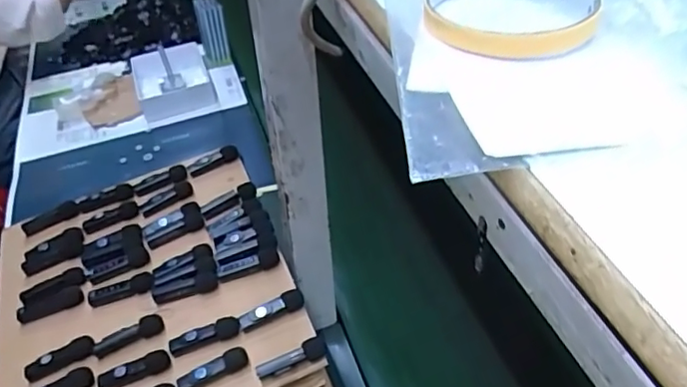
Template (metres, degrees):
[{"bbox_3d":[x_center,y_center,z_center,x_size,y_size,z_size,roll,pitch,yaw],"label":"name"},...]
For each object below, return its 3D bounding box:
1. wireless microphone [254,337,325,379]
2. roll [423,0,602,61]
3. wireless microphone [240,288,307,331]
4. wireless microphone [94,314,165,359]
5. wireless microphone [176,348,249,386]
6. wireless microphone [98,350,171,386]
[{"bbox_3d":[-0.047,0.150,0.524,0.063,0.023,0.016,-14,44,-12],"label":"wireless microphone"},{"bbox_3d":[0.081,-0.089,0.281,0.079,0.014,0.083,-1,43,1],"label":"roll"},{"bbox_3d":[-0.068,0.113,0.558,0.064,0.022,0.014,-19,45,-17],"label":"wireless microphone"},{"bbox_3d":[-0.207,0.137,0.560,0.066,0.018,0.017,-19,45,-17],"label":"wireless microphone"},{"bbox_3d":[-0.116,0.159,0.520,0.063,0.016,0.017,-19,45,-17],"label":"wireless microphone"},{"bbox_3d":[-0.192,0.160,0.531,0.066,0.015,0.016,-14,44,-13],"label":"wireless microphone"}]

